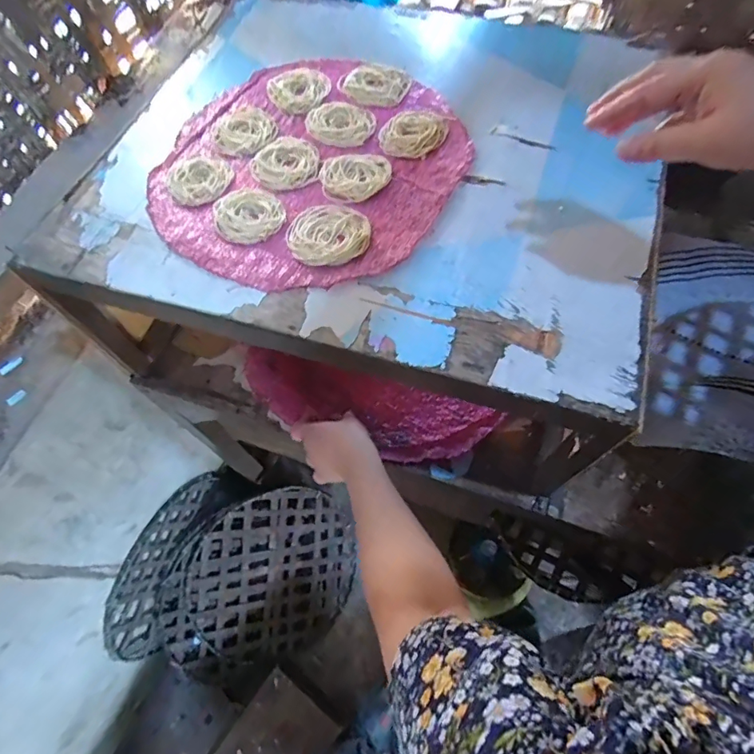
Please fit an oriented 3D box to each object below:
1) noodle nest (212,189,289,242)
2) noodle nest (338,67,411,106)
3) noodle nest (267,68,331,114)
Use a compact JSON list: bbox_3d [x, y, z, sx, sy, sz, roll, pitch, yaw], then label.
[{"bbox_3d":[-0.129,-0.163,0.469,0.070,0.008,0.067,-20,63,-7],"label":"noodle nest"},{"bbox_3d":[-0.004,-0.354,0.562,0.079,0.013,0.060,27,68,16],"label":"noodle nest"},{"bbox_3d":[-0.093,-0.348,0.564,0.071,0.016,0.060,-13,63,-3],"label":"noodle nest"}]

